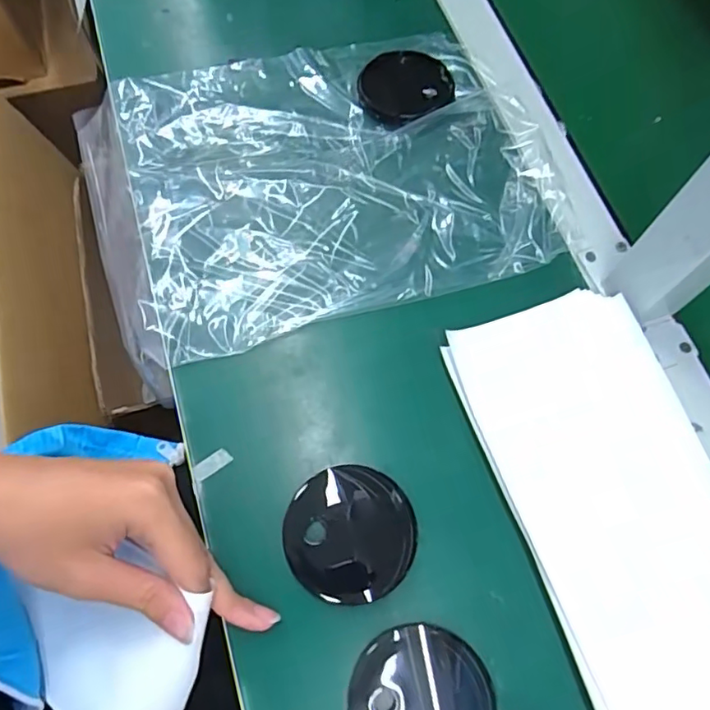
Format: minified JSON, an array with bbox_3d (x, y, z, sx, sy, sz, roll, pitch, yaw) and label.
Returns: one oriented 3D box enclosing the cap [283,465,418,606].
[{"bbox_3d":[-0.003,0.107,0.340,0.076,0.013,0.075,0,67,0],"label":"cap"}]

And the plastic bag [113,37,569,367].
[{"bbox_3d":[-0.012,-0.146,0.433,0.307,0.012,0.248,-13,68,-5],"label":"plastic bag"}]

